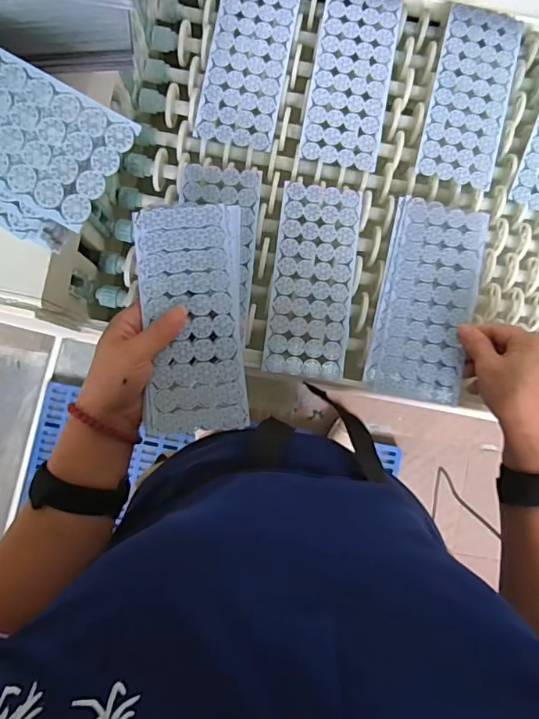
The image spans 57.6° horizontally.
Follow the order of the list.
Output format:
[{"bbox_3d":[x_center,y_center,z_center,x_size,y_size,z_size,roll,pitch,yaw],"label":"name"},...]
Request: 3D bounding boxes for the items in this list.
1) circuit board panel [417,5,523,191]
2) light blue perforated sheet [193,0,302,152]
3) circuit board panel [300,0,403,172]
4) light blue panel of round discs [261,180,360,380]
[{"bbox_3d":[0.213,-0.279,0.518,0.080,0.006,0.191,13,86,-1],"label":"circuit board panel"},{"bbox_3d":[-0.020,-0.317,0.513,0.082,0.009,0.192,11,86,-2],"label":"light blue perforated sheet"},{"bbox_3d":[0.086,-0.297,0.513,0.081,0.006,0.192,10,86,-2],"label":"circuit board panel"},{"bbox_3d":[0.044,-0.080,0.499,0.080,0.012,0.192,7,86,-2],"label":"light blue panel of round discs"}]

